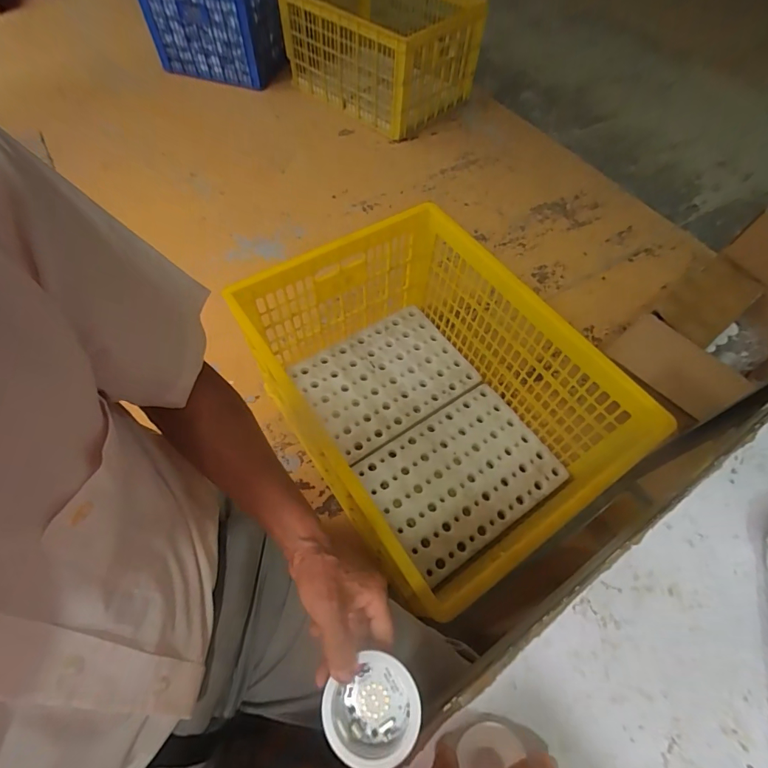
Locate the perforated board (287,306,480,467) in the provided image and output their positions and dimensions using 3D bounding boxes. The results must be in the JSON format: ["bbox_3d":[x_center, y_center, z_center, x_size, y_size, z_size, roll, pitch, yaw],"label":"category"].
[{"bbox_3d":[0.009,-0.027,1.327,0.500,0.017,0.382,-30,63,-20],"label":"perforated board"}]

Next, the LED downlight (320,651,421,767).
[{"bbox_3d":[-0.010,0.246,0.313,0.070,0.026,0.068,1,57,-2],"label":"LED downlight"}]

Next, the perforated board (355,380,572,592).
[{"bbox_3d":[0.220,0.249,1.175,0.498,0.024,0.369,-29,63,-20],"label":"perforated board"}]

